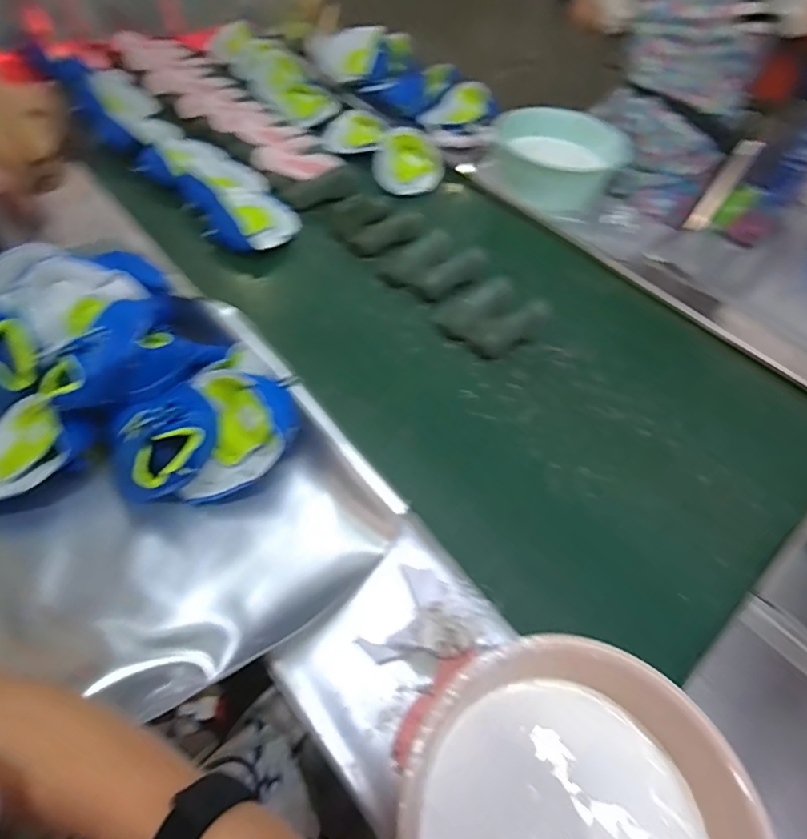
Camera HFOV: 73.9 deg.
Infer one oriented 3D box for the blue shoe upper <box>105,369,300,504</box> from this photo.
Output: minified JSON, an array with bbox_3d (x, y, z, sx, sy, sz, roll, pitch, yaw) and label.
[{"bbox_3d":[-0.254,0.025,0.702,0.236,0.089,0.157,-28,61,-24],"label":"blue shoe upper"}]

